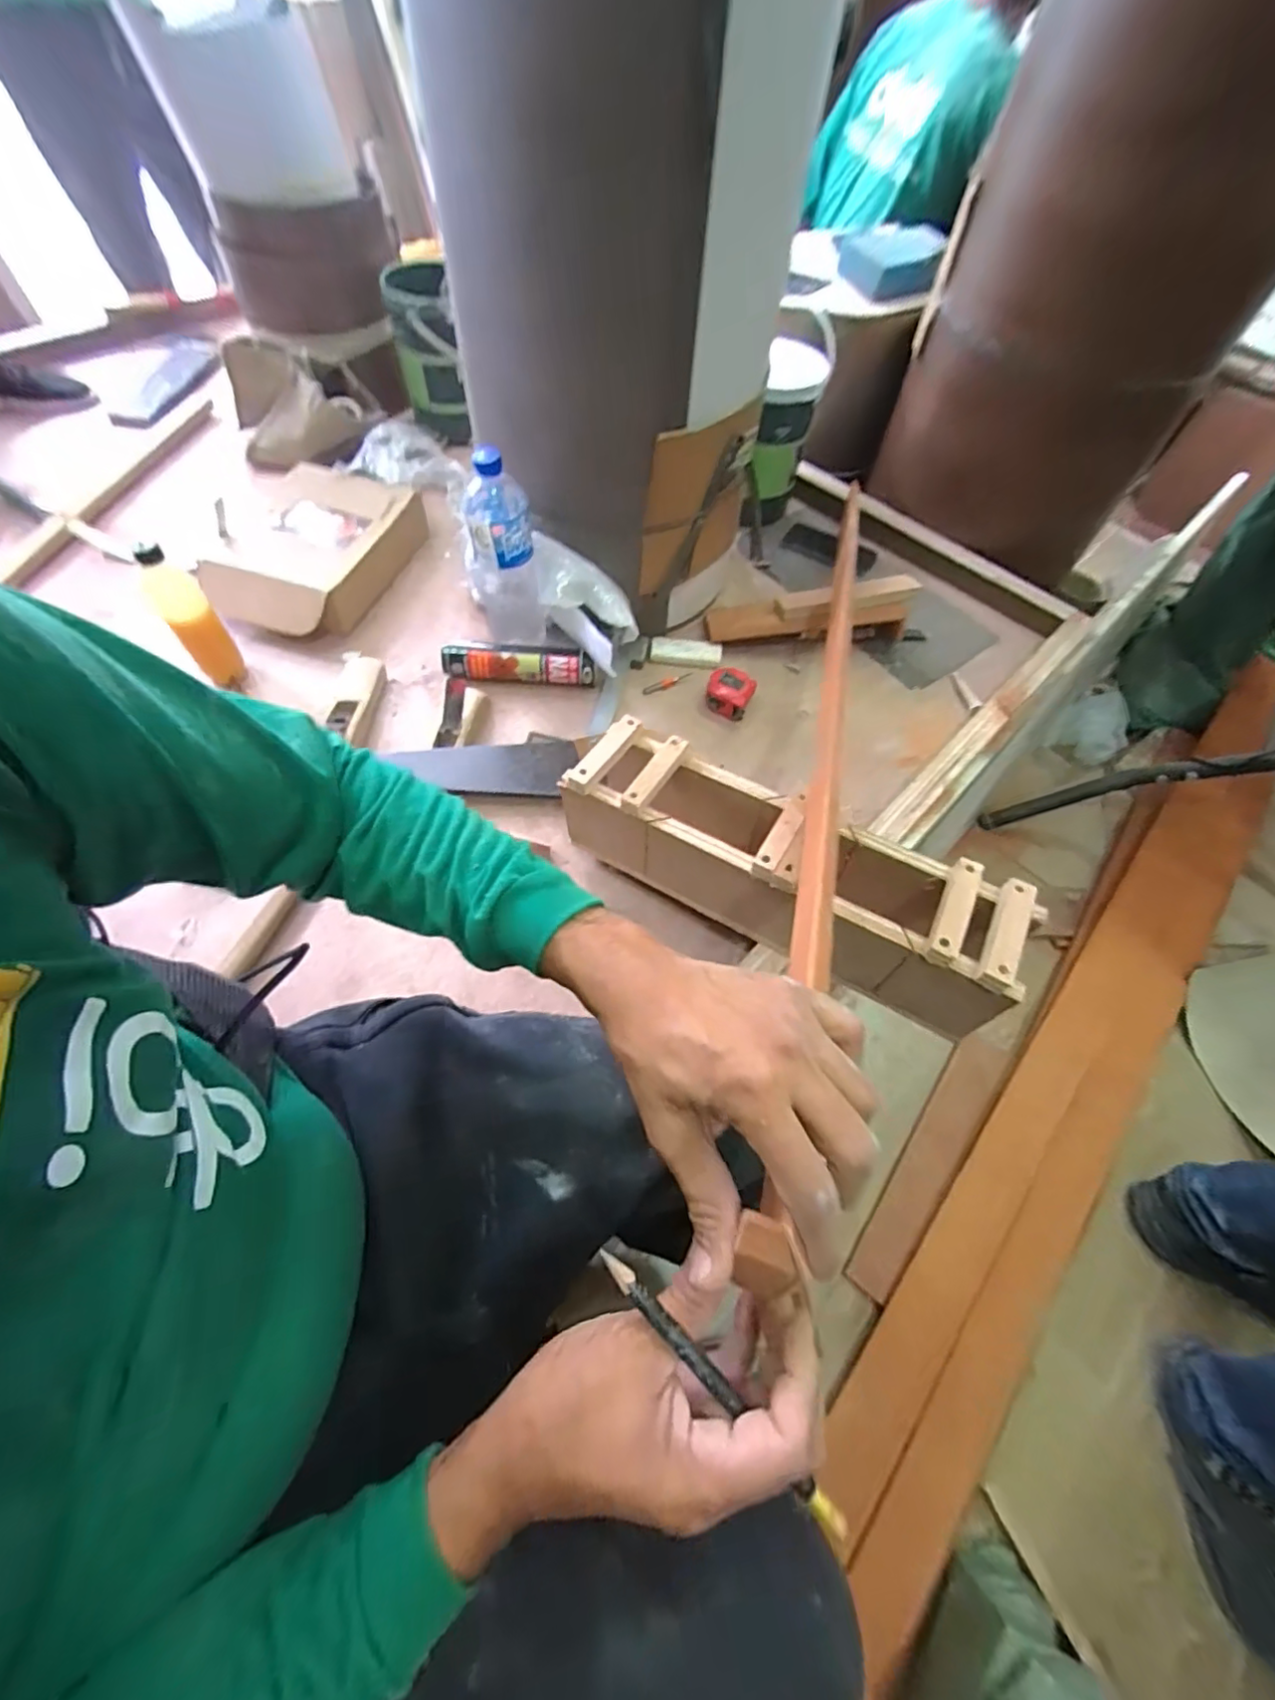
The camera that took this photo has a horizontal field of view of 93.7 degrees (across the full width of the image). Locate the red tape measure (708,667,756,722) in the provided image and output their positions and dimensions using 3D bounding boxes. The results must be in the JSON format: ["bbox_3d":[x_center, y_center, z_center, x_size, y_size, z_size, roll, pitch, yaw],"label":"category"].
[{"bbox_3d":[0.131,-0.224,0.844,0.061,0.035,0.066,24,62,10],"label":"red tape measure"}]

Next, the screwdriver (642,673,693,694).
[{"bbox_3d":[0.044,-0.243,0.873,0.079,0.008,0.016,-22,64,-15],"label":"screwdriver"}]

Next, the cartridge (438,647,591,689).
[{"bbox_3d":[-0.167,-0.266,0.851,0.215,0.055,0.050,2,60,-2],"label":"cartridge"}]

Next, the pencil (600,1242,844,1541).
[{"bbox_3d":[0.029,0.233,0.269,0.127,0.005,0.008,43,66,14],"label":"pencil"}]

